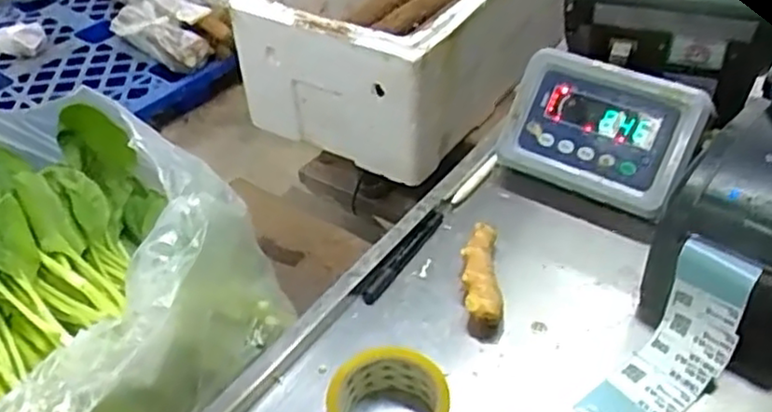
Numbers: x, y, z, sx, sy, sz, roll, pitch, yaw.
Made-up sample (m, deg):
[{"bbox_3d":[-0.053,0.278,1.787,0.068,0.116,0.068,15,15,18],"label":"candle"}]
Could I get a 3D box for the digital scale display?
[{"bbox_3d":[0.223,-0.072,0.776,0.203,0.124,0.107,19,46,24],"label":"digital scale display"}]

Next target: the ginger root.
[{"bbox_3d":[0.092,0.061,0.700,0.034,0.038,0.144,-1,41,4],"label":"ginger root"}]

